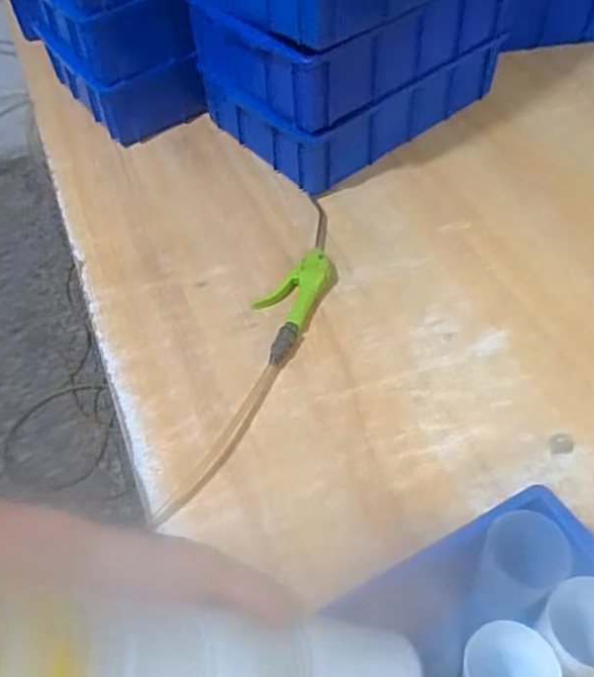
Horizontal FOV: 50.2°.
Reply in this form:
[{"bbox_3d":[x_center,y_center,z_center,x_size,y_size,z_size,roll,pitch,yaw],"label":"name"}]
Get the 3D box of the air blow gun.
[{"bbox_3d":[0.004,-0.082,0.778,0.070,0.022,0.255,17,55,15],"label":"air blow gun"}]

